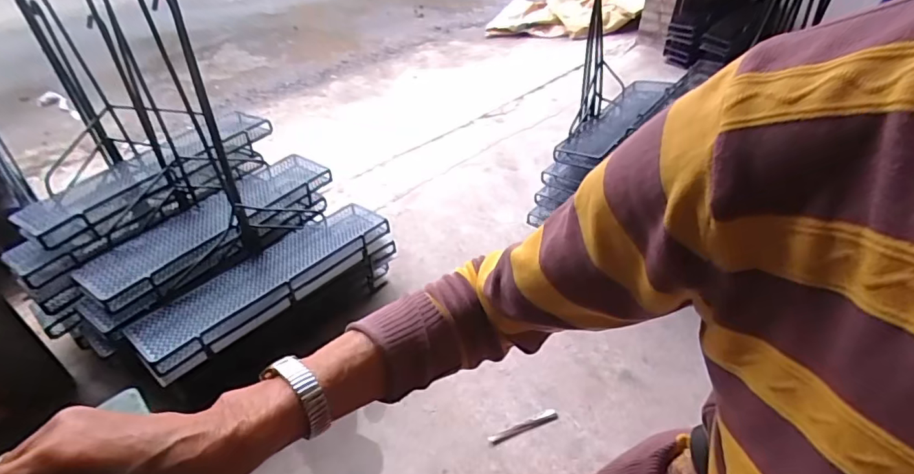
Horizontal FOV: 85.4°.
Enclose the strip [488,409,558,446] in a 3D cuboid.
[{"bbox_3d":[0.149,0.428,1.123,0.174,0.013,0.025,-17,38,-17],"label":"strip"}]

